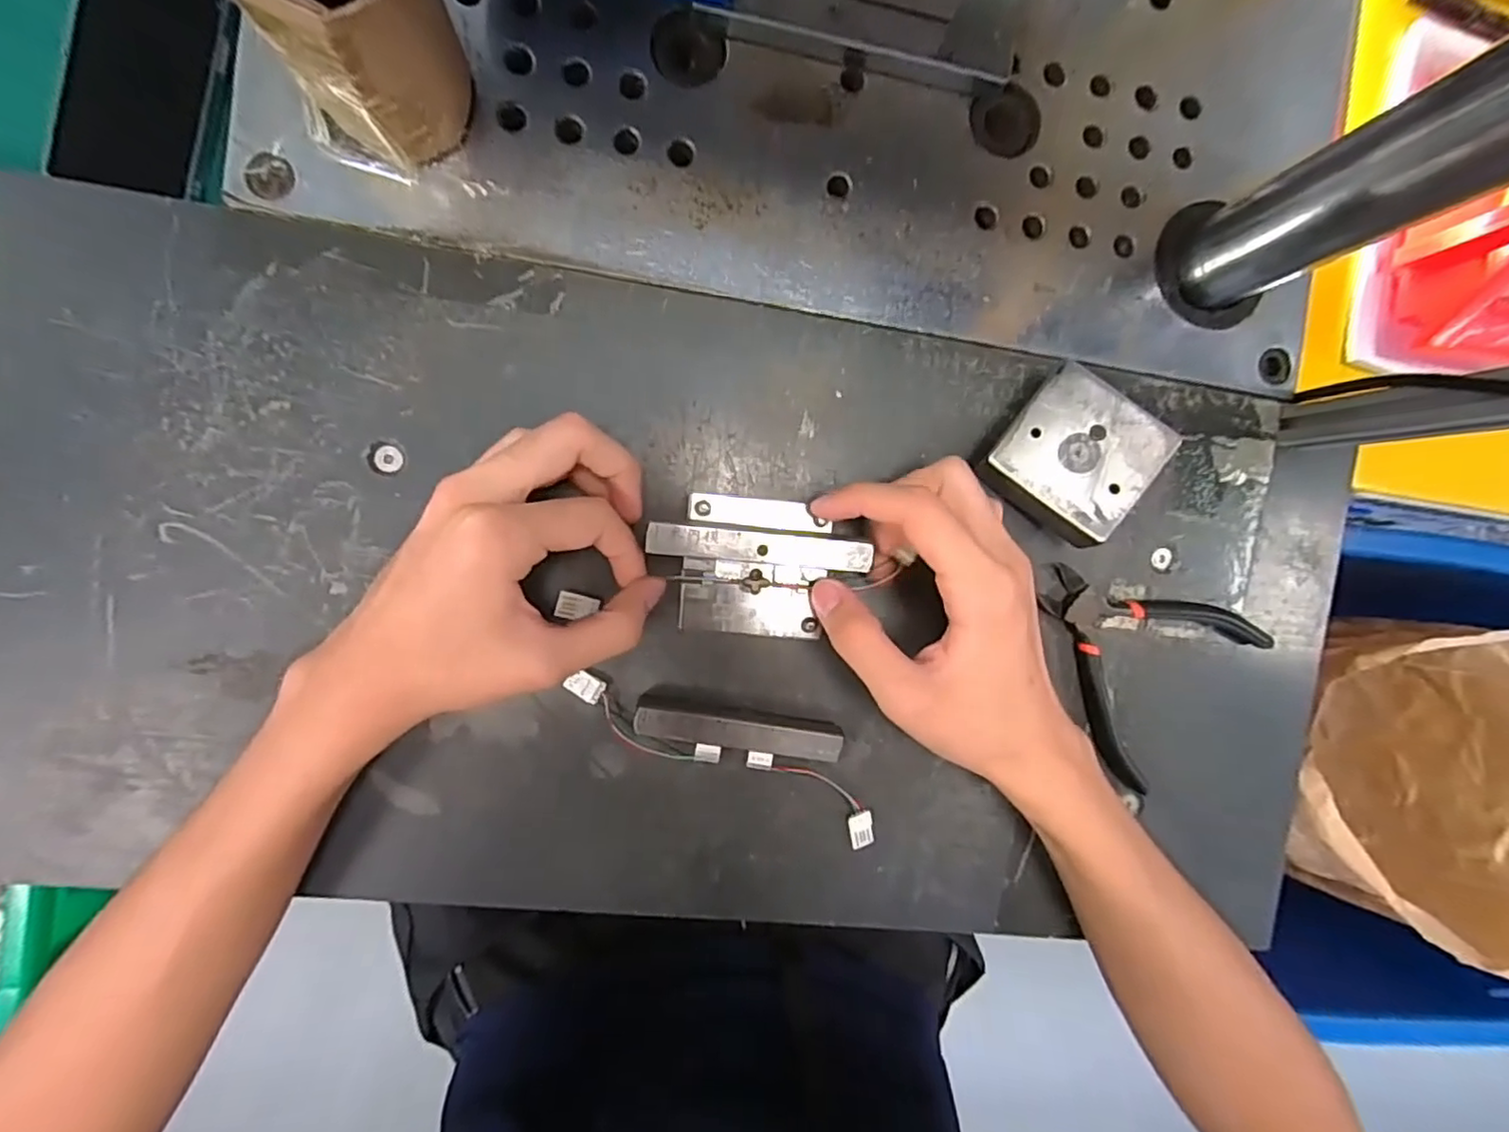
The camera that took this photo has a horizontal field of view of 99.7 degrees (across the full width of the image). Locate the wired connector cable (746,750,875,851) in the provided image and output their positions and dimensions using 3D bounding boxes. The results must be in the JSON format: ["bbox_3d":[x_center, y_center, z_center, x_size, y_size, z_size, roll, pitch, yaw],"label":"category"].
[{"bbox_3d":[0.031,0.112,0.312,0.079,0.010,0.019,41,88,-8],"label":"wired connector cable"}]

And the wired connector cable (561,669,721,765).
[{"bbox_3d":[-0.054,0.076,0.299,0.078,0.010,0.021,29,90,-8],"label":"wired connector cable"}]

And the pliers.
[{"bbox_3d":[0.194,0.040,0.327,0.117,0.009,0.105,43,88,-8],"label":"pliers"}]

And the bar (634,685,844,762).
[{"bbox_3d":[-0.007,0.077,0.302,0.096,0.016,0.020,13,92,-8],"label":"bar"}]

